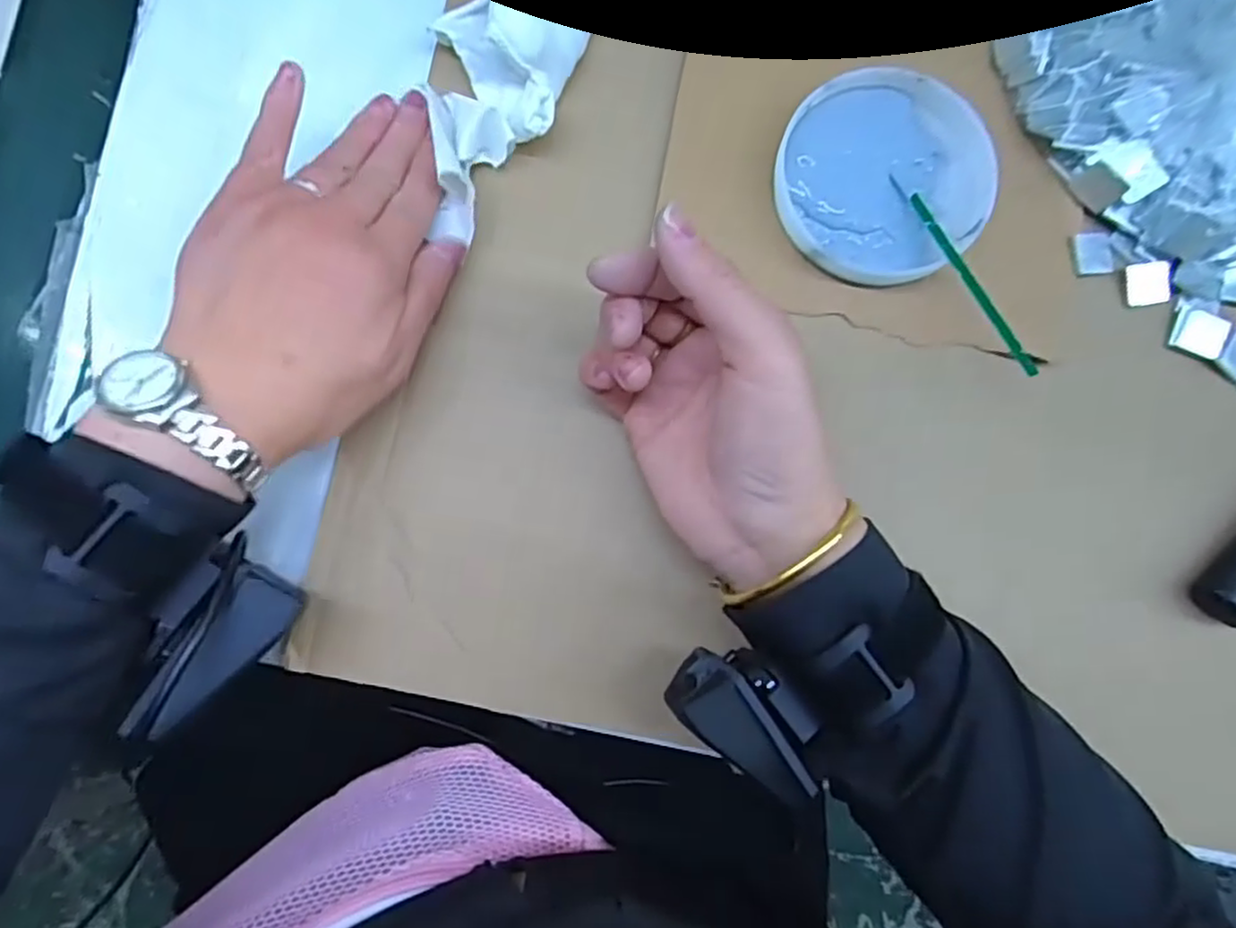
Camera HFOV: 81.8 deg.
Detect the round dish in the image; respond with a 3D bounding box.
[{"bbox_3d":[0.125,-0.139,0.341,0.098,0.016,0.103,0,81,-3],"label":"round dish"}]

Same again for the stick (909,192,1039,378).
[{"bbox_3d":[0.160,-0.083,0.323,0.005,0.007,0.103,-21,70,-4],"label":"stick"}]

